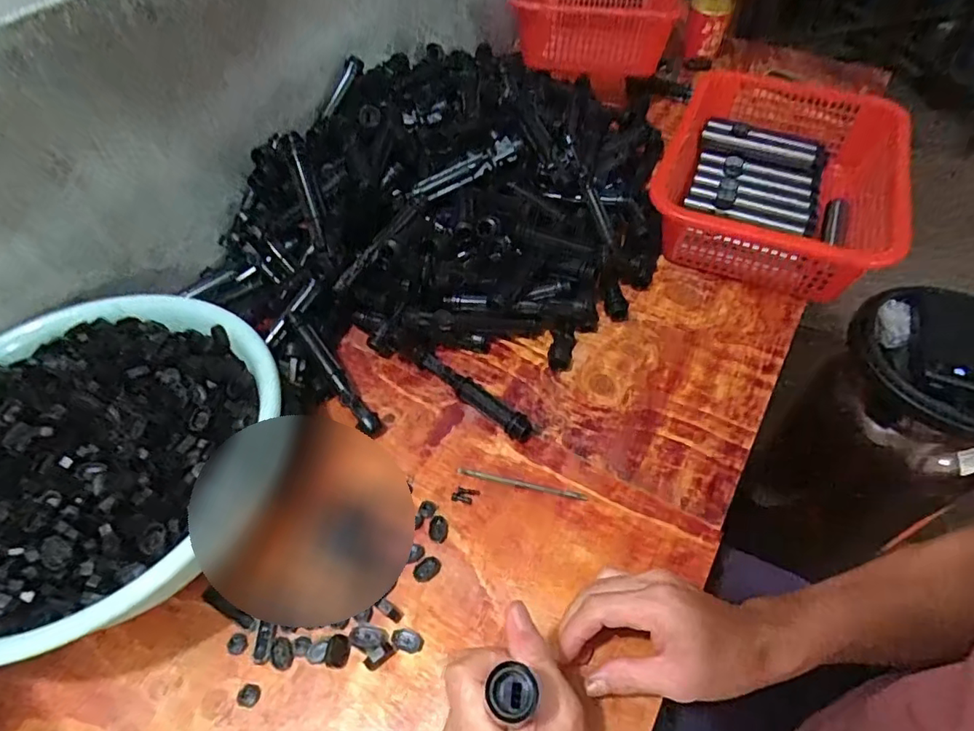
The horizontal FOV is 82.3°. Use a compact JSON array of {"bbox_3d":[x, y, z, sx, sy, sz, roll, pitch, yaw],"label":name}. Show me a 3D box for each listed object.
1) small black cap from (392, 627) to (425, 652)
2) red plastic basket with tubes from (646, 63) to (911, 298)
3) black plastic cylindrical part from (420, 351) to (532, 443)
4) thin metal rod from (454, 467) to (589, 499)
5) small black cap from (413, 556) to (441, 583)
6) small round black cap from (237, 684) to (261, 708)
[{"bbox_3d":[-0.059,0.203,0.412,0.023,0.005,0.015,10,53,9],"label":"small black cap"},{"bbox_3d":[0.351,-0.226,0.676,0.252,0.093,0.361,22,56,17],"label":"red plastic basket with tubes"},{"bbox_3d":[-0.013,0.026,0.537,0.133,0.024,0.020,34,60,24],"label":"black plastic cylindrical part"},{"bbox_3d":[0.030,0.103,0.487,0.113,0.004,0.006,12,54,7],"label":"thin metal rod"},{"bbox_3d":[-0.047,0.161,0.442,0.023,0.004,0.016,-38,61,-25],"label":"small black cap"},{"bbox_3d":[-0.168,0.233,0.393,0.015,0.004,0.014,1,54,-1],"label":"small round black cap"}]

